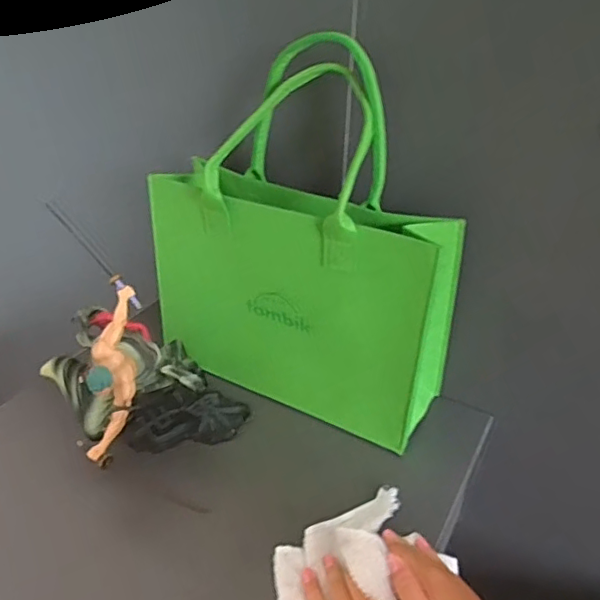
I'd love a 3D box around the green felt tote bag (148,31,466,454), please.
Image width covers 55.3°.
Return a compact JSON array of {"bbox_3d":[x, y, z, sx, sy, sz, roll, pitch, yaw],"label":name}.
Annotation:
[{"bbox_3d":[-0.009,-0.046,0.609,0.348,0.366,0.103,11,34,14],"label":"green felt tote bag"}]

